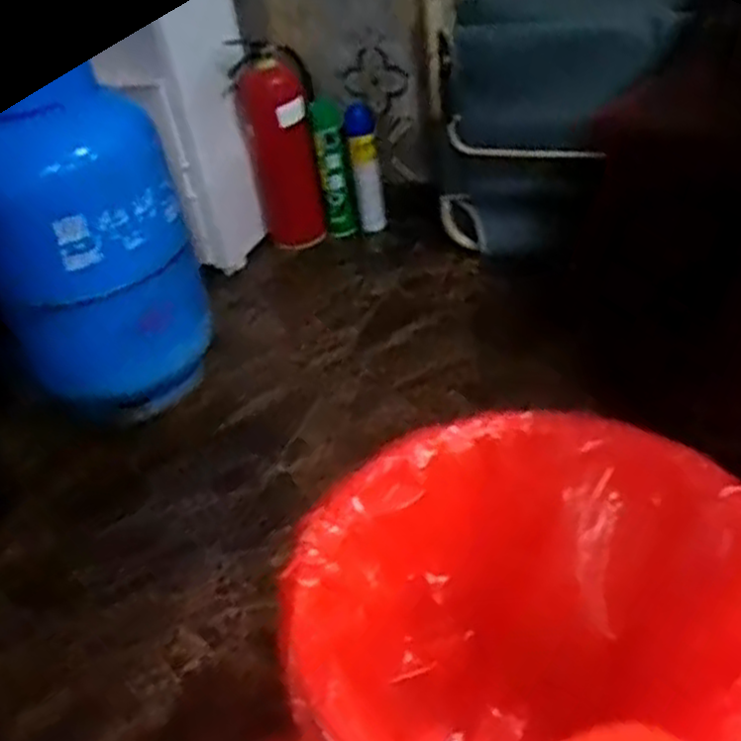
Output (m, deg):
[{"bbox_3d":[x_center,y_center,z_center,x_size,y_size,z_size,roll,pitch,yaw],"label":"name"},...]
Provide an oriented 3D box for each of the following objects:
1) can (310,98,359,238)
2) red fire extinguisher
[{"bbox_3d":[-0.081,-0.449,1.757,0.072,0.298,0.058,-11,13,-6],"label":"can"},{"bbox_3d":[-0.185,-0.480,1.697,0.156,0.415,0.120,-13,16,-9],"label":"red fire extinguisher"}]

